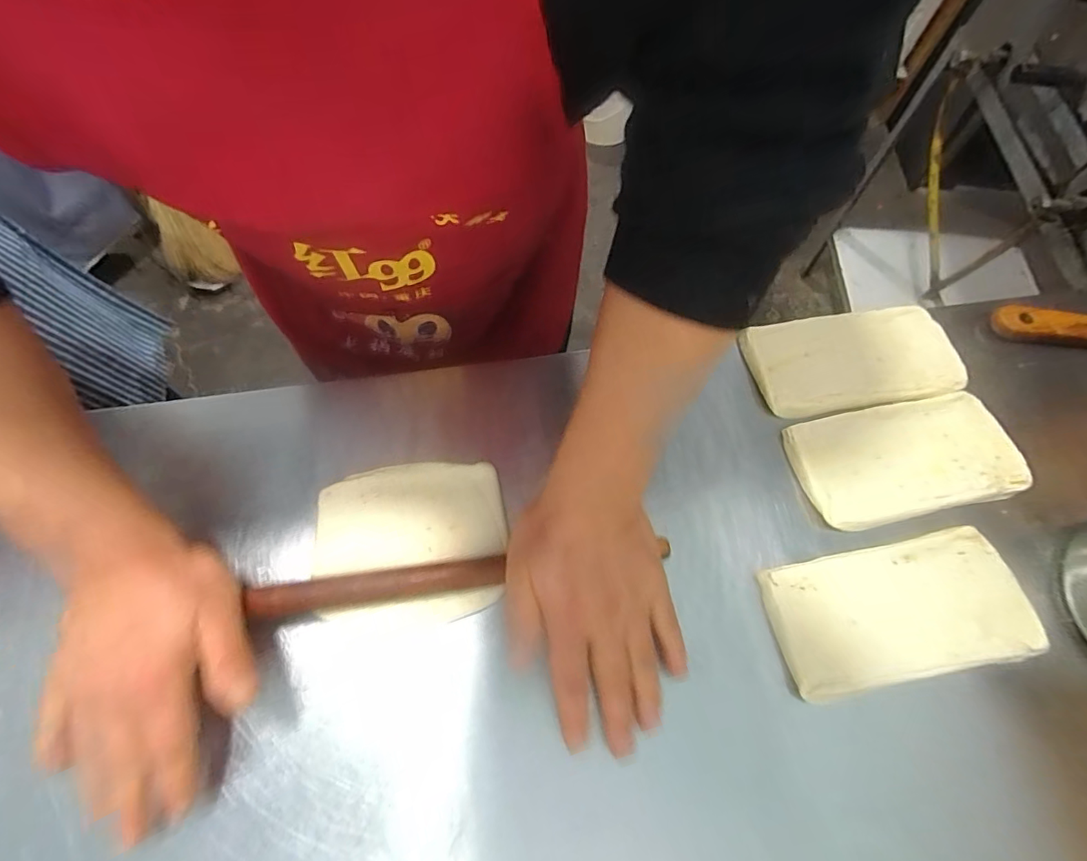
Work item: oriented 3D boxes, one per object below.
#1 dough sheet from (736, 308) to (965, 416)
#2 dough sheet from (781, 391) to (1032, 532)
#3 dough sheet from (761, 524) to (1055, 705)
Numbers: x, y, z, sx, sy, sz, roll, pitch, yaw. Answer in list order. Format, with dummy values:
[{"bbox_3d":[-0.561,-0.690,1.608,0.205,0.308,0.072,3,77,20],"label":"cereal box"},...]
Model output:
[{"bbox_3d":[0.272,-0.064,0.446,0.180,0.009,0.096,-9,65,-4],"label":"dough sheet"},{"bbox_3d":[0.292,0.023,0.410,0.173,0.016,0.090,-11,65,-5],"label":"dough sheet"},{"bbox_3d":[0.253,0.129,0.361,0.178,0.018,0.088,-11,65,-5],"label":"dough sheet"}]

